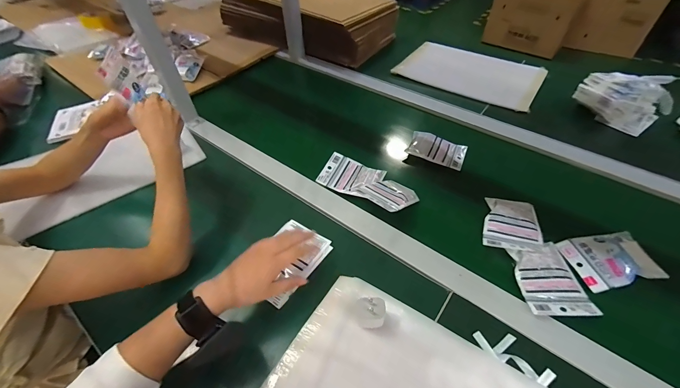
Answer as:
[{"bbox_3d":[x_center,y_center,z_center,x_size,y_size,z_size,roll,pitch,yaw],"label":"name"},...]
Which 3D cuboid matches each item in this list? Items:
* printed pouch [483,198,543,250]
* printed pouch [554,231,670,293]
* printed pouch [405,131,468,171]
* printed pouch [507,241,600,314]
[{"bbox_3d":[0.323,0.057,0.562,0.093,0.029,0.112,13,46,18],"label":"printed pouch"},{"bbox_3d":[0.467,0.109,0.518,0.130,0.027,0.097,-8,43,-3],"label":"printed pouch"},{"bbox_3d":[0.232,-0.108,0.716,0.128,0.033,0.082,17,47,22],"label":"printed pouch"},{"bbox_3d":[0.342,0.132,0.491,0.093,0.017,0.127,-2,43,3],"label":"printed pouch"}]

